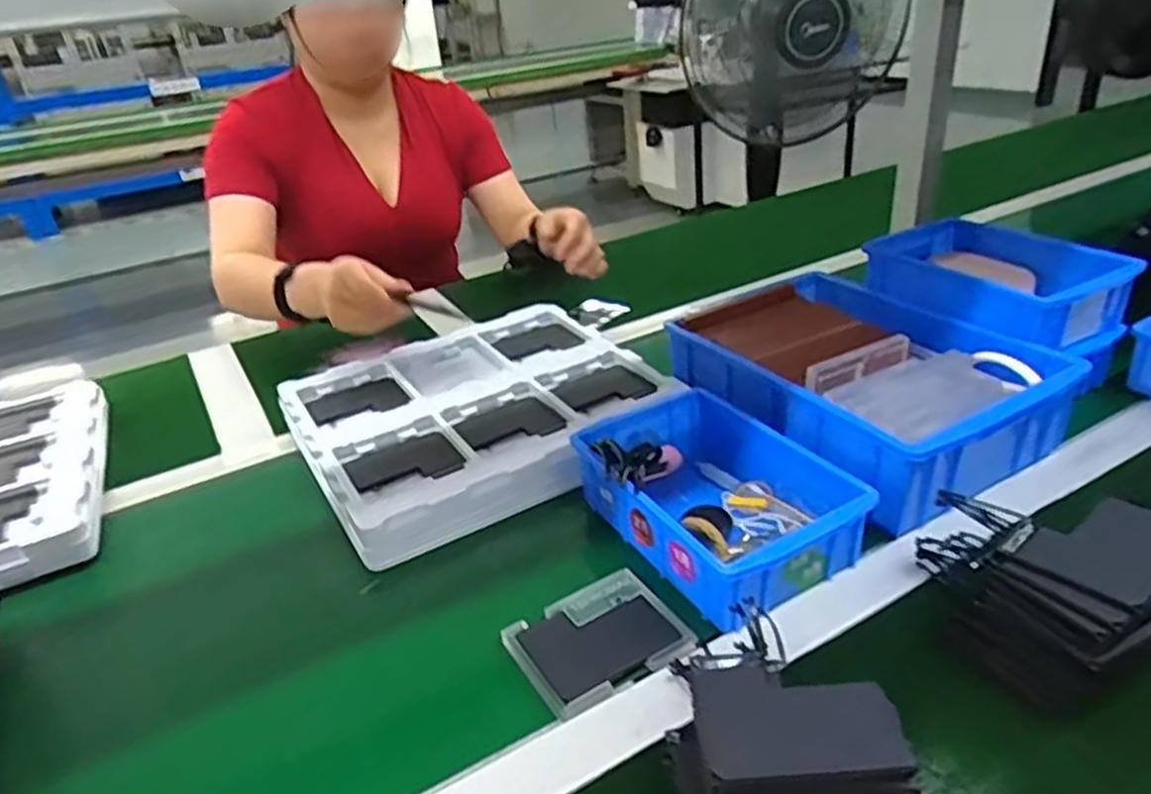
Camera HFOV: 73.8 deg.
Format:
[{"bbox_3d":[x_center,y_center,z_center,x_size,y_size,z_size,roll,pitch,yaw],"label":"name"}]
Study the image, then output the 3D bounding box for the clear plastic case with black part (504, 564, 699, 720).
[{"bbox_3d":[0.015,0.160,0.507,0.104,0.017,0.085,-20,32,-25],"label":"clear plastic case with black part"}]

